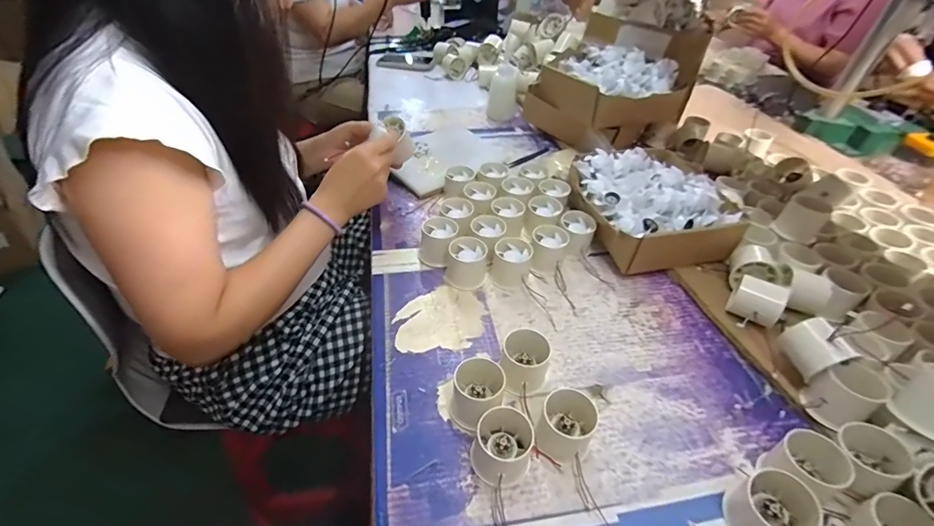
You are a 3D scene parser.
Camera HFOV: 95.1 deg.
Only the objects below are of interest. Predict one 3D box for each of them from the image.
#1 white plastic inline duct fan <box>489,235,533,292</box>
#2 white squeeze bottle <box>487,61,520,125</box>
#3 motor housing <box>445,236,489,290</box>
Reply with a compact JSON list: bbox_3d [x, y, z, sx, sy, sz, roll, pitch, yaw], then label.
[{"bbox_3d":[0.060,-0.002,0.593,0.054,0.046,0.058,2,43,-1],"label":"white plastic inline duct fan"},{"bbox_3d":[0.076,-0.368,0.928,0.059,0.102,0.052,22,46,19],"label":"white squeeze bottle"},{"bbox_3d":[-0.001,0.001,0.583,0.055,0.051,0.053,3,42,0],"label":"motor housing"}]

